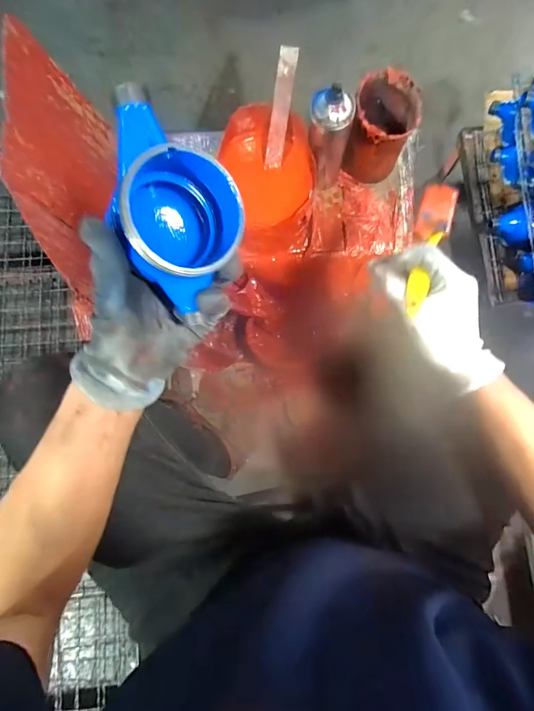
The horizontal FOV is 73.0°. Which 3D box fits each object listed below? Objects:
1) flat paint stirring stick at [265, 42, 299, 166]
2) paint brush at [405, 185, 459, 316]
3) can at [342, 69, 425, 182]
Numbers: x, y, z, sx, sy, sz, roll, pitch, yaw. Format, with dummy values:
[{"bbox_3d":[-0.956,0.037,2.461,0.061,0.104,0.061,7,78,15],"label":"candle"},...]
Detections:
[{"bbox_3d":[0.020,-0.354,0.522,0.025,0.007,0.143,9,123,-2],"label":"flat paint stirring stick"},{"bbox_3d":[0.171,-0.117,0.380,0.033,0.014,0.159,18,74,2],"label":"paint brush"},{"bbox_3d":[0.190,-0.382,0.613,0.104,0.117,0.110,17,80,2],"label":"can"}]

